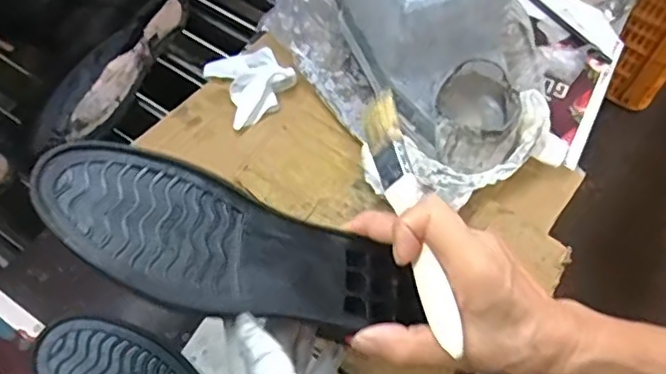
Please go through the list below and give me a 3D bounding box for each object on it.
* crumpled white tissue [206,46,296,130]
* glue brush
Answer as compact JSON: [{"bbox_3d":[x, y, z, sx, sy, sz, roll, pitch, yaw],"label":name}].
[{"bbox_3d":[-0.077,-0.100,0.551,0.069,0.032,0.083,-31,66,-19],"label":"crumpled white tissue"},{"bbox_3d":[0.046,0.014,0.351,0.013,0.027,0.149,11,54,-43],"label":"glue brush"}]

